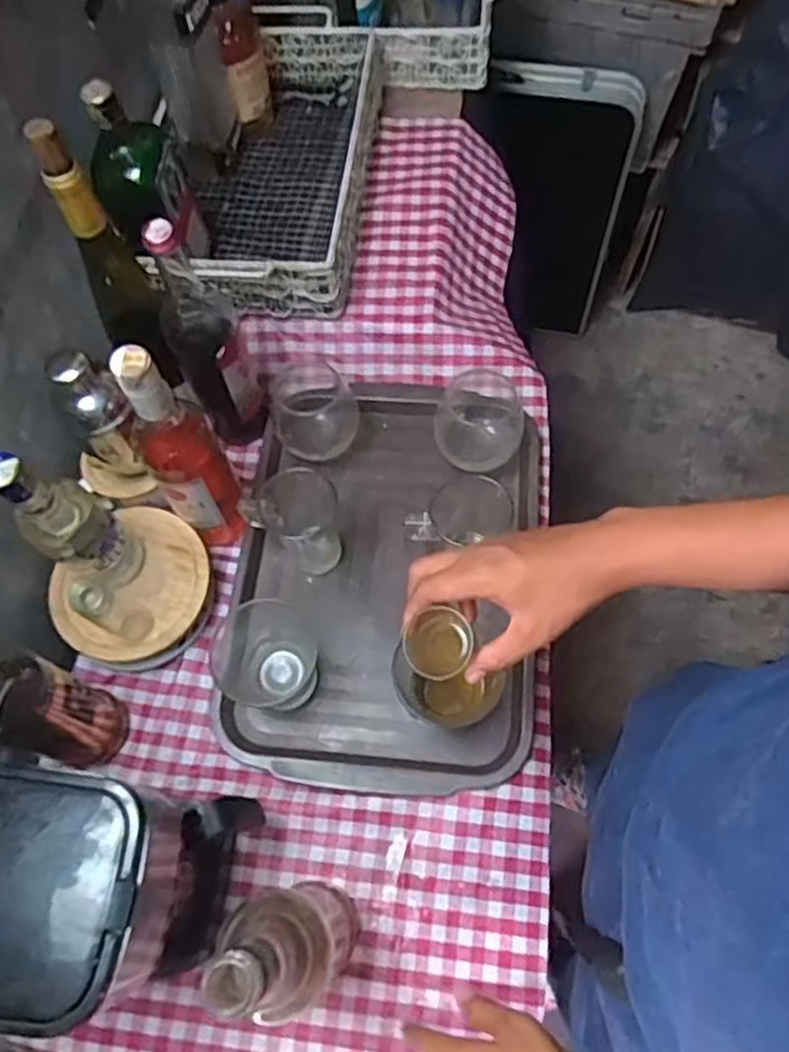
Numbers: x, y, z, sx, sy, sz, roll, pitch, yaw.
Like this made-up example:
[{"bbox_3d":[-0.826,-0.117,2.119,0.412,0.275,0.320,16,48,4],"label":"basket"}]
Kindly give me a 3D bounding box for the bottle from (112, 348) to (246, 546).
[{"bbox_3d":[-0.191,-0.063,0.661,0.069,0.272,0.058,-30,67,-10],"label":"bottle"}]

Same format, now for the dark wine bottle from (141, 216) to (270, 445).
[{"bbox_3d":[-0.184,-0.185,0.720,0.073,0.264,0.076,-21,66,-6],"label":"dark wine bottle"}]

